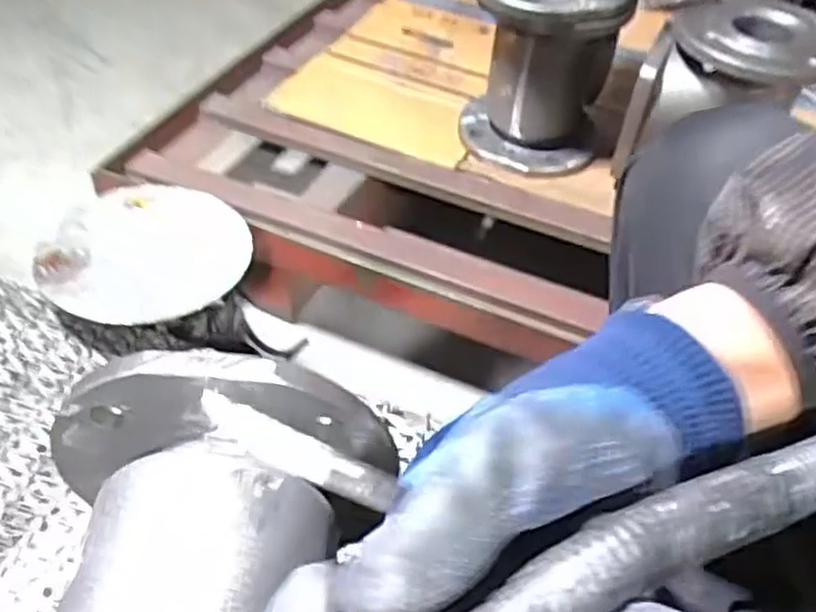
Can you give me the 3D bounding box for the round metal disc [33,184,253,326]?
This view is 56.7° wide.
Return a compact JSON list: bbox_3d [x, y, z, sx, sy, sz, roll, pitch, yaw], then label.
[{"bbox_3d":[-0.215,-0.046,0.621,0.159,0.017,0.159,2,44,-2],"label":"round metal disc"}]

